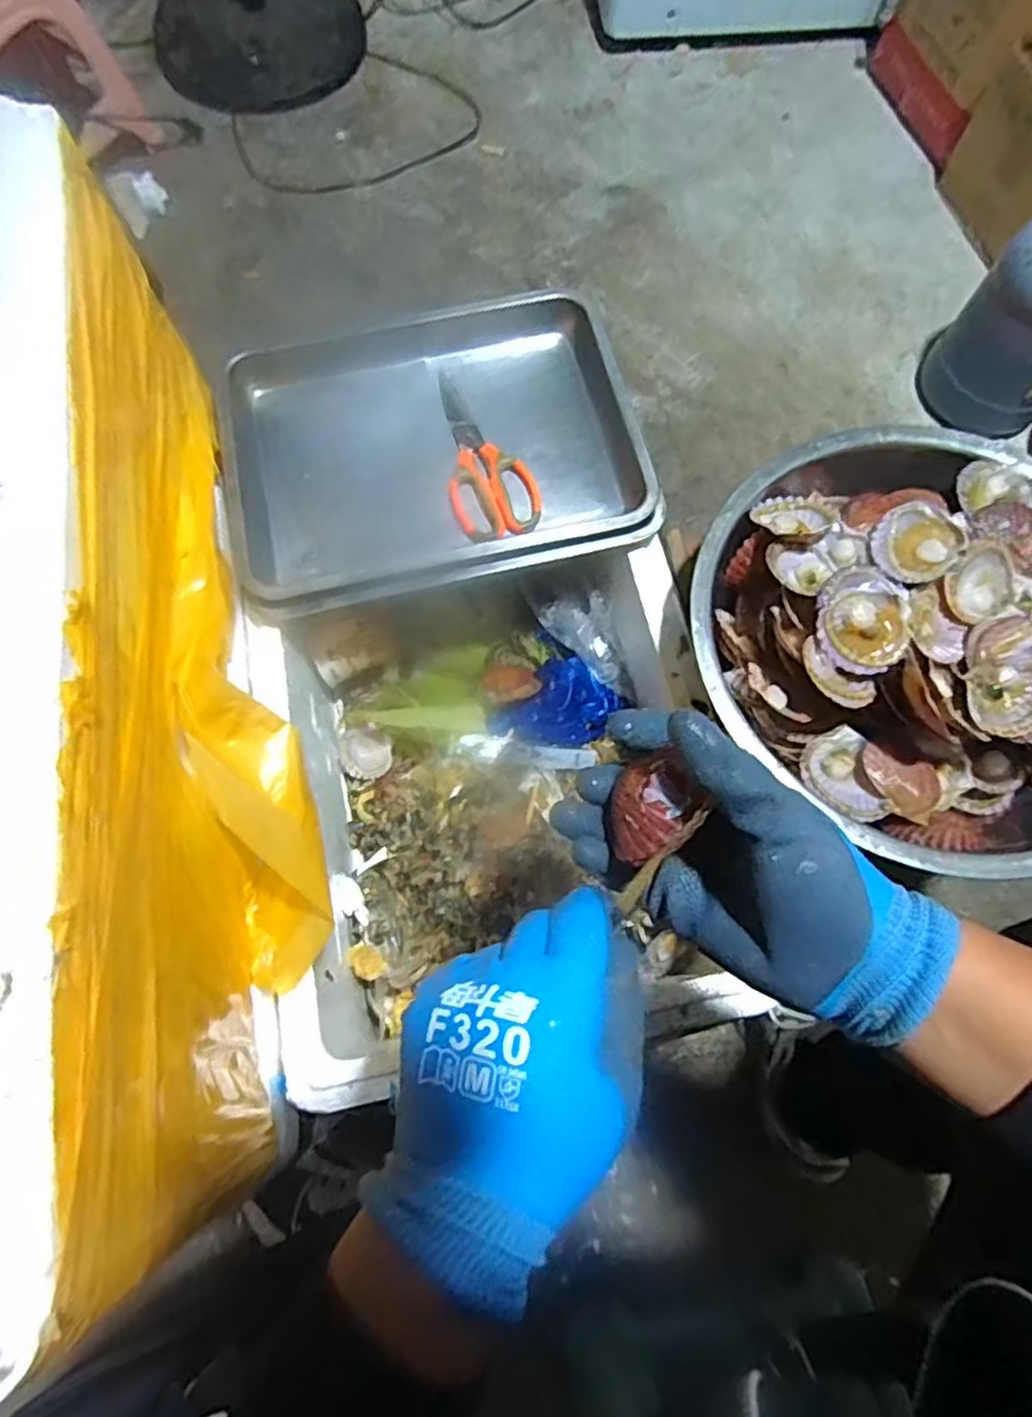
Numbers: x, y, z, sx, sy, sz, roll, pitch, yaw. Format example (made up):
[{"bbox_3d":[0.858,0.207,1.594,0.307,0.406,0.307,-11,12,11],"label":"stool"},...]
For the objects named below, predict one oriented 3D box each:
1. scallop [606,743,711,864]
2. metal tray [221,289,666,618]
[{"bbox_3d":[0.068,0.050,0.343,0.039,0.024,0.047,-38,40,28],"label":"scallop"},{"bbox_3d":[-0.082,-0.256,0.697,0.382,0.041,0.313,-12,71,-5],"label":"metal tray"}]

